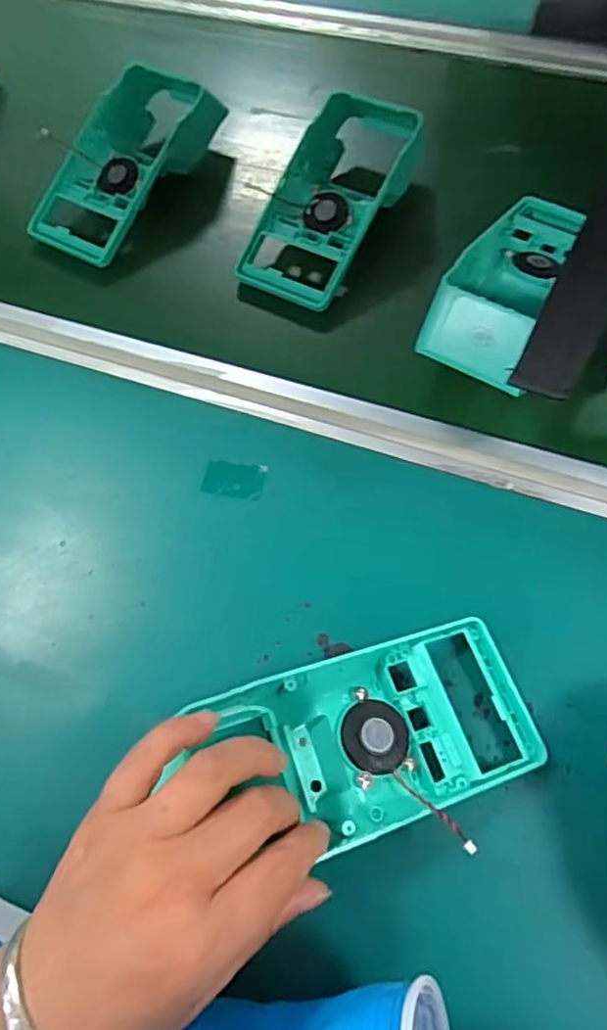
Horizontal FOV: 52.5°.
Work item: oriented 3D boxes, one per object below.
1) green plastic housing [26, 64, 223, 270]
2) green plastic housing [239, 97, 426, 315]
[{"bbox_3d":[-0.145,-0.293,0.513,0.087,0.059,0.193,30,70,16],"label":"green plastic housing"},{"bbox_3d":[0.025,-0.249,0.476,0.093,0.052,0.189,28,70,16],"label":"green plastic housing"}]

